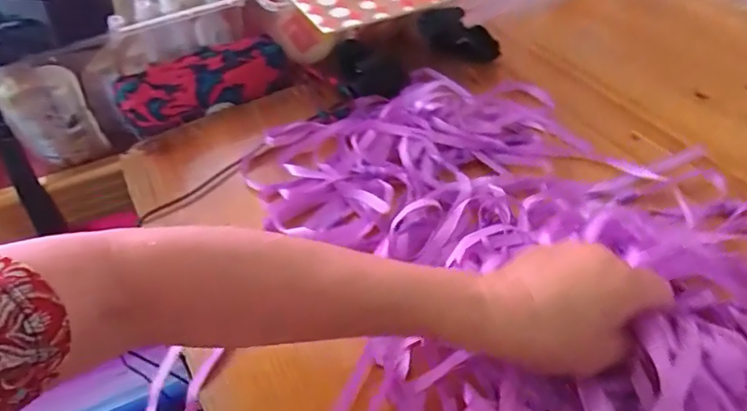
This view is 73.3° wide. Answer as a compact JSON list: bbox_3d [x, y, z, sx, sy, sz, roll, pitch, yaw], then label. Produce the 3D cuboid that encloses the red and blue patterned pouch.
[{"bbox_3d":[-0.181,-0.138,0.545,0.179,0.053,0.045,-30,52,-24],"label":"red and blue patterned pouch"}]

